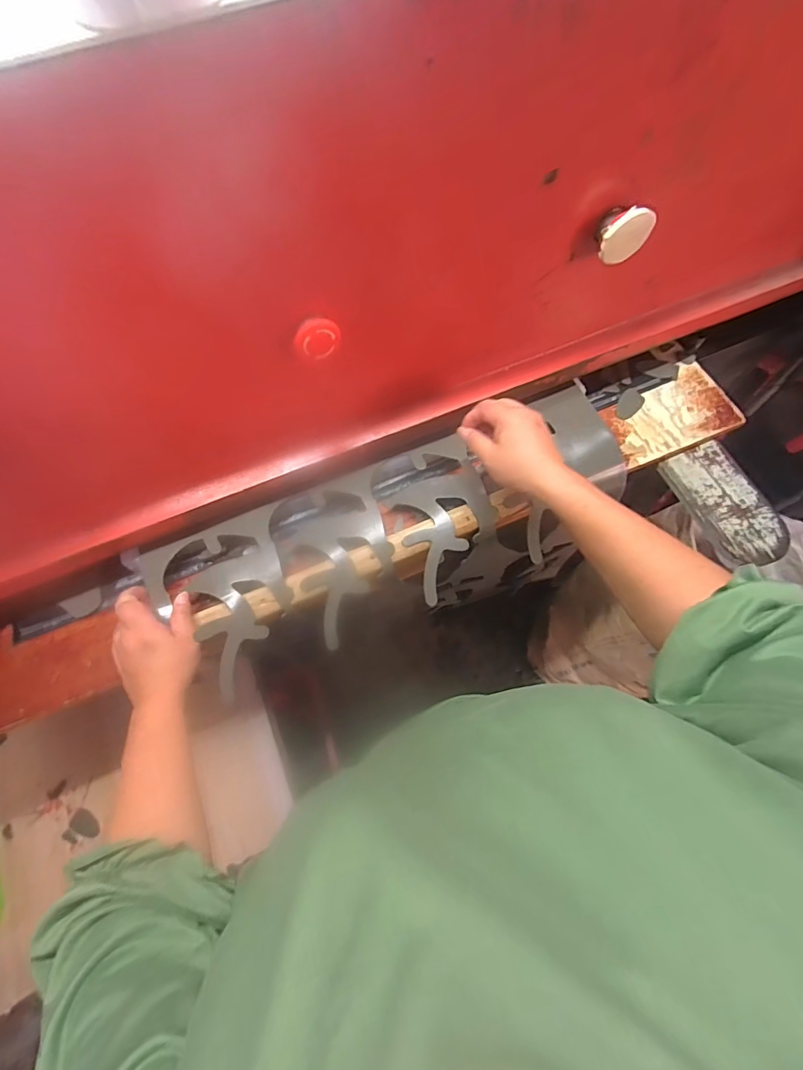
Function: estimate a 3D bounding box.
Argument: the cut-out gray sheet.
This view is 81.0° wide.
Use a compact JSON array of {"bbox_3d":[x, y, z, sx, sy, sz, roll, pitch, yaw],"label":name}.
[{"bbox_3d":[-0.008,-0.009,0.553,0.548,0.043,0.193,-23,74,-5],"label":"cut-out gray sheet"}]

